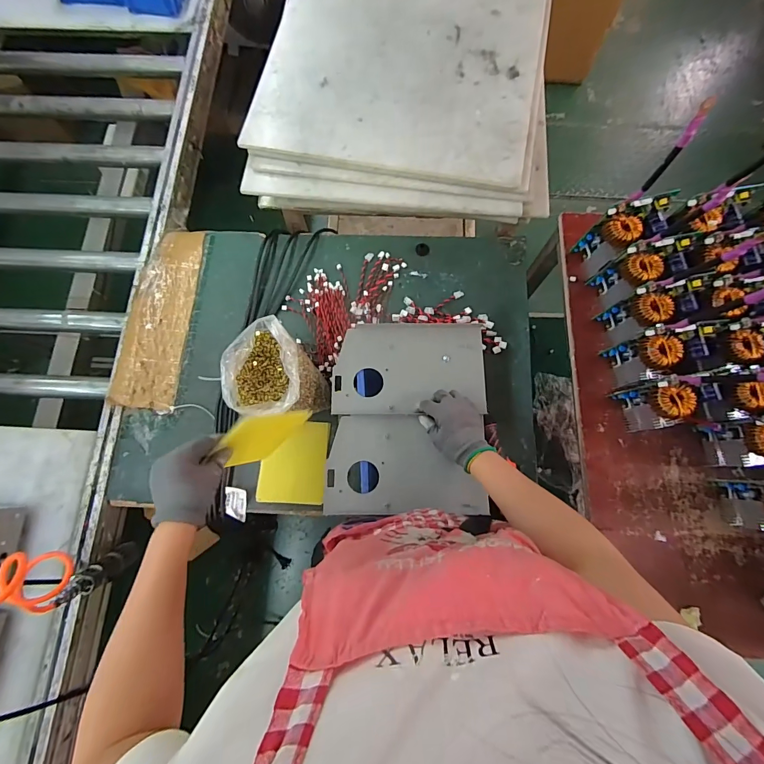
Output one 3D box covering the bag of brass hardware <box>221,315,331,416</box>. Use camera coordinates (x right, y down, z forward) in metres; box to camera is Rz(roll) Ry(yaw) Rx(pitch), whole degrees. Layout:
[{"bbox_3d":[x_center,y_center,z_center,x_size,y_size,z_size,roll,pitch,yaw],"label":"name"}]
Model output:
[{"bbox_3d":[-0.195,-0.015,0.695,0.149,0.125,0.162,-24,76,-6],"label":"bag of brass hardware"}]

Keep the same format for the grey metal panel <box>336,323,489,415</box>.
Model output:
[{"bbox_3d":[0.050,-0.028,0.700,0.272,0.016,0.173,-1,75,0],"label":"grey metal panel"}]

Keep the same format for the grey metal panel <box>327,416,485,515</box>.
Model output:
[{"bbox_3d":[0.035,0.139,0.650,0.261,0.014,0.163,-2,76,5],"label":"grey metal panel"}]

